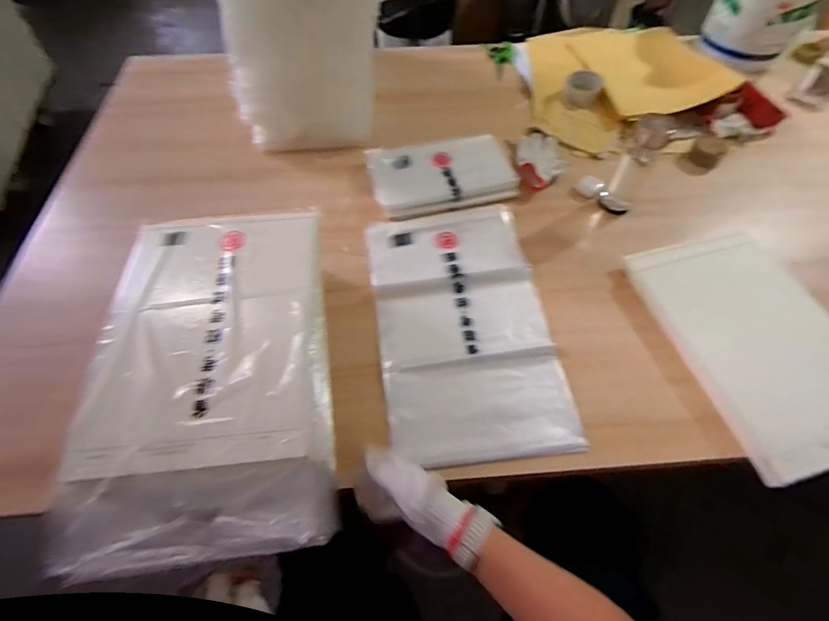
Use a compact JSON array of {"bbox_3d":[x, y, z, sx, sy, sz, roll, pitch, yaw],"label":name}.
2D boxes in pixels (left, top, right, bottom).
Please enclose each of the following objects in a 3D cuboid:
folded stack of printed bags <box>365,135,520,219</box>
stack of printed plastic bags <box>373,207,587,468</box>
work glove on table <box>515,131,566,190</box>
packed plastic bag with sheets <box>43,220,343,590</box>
[{"bbox_3d":[0.061,-0.306,0.933,0.302,0.041,0.212,-11,58,-6],"label":"folded stack of printed bags"},{"bbox_3d":[0.084,0.012,0.737,0.288,0.025,0.489,-7,59,-2],"label":"stack of printed plastic bags"},{"bbox_3d":[0.289,-0.354,0.951,0.108,0.044,0.206,9,58,6],"label":"work glove on table"},{"bbox_3d":[-0.261,0.050,0.553,0.286,0.057,0.495,-8,59,-3],"label":"packed plastic bag with sheets"}]

